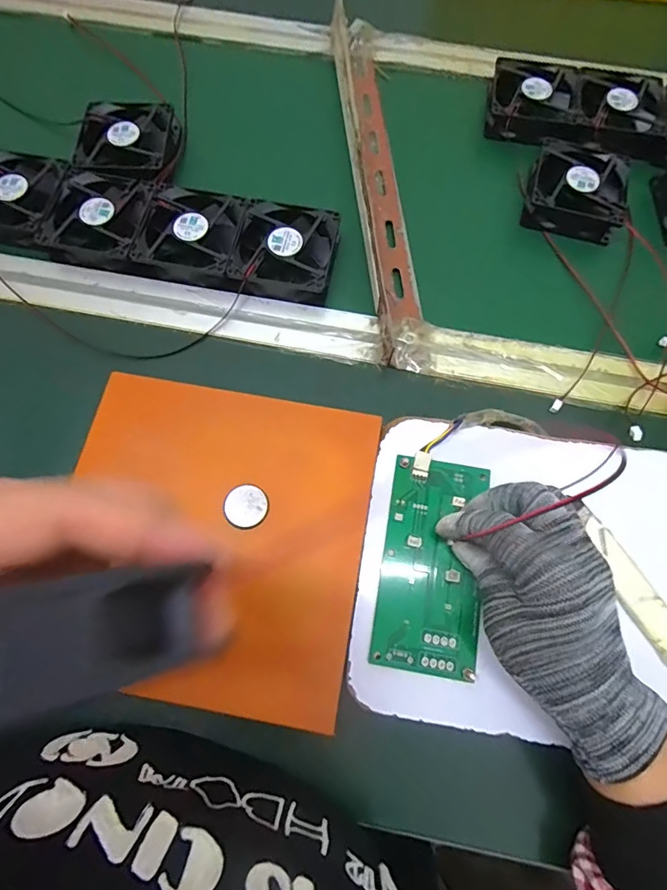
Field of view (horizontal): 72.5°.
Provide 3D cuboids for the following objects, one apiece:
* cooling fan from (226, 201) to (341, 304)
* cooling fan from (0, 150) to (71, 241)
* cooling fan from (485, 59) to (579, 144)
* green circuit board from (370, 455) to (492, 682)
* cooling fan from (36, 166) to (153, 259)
[{"bbox_3d":[-0.039,-0.163,0.384,0.078,0.025,0.083,11,71,4],"label":"cooling fan"},{"bbox_3d":[-0.277,-0.216,0.398,0.081,0.030,0.082,10,70,4],"label":"cooling fan"},{"bbox_3d":[0.194,-0.332,0.443,0.084,0.020,0.087,9,70,3],"label":"cooling fan"},{"bbox_3d":[0.063,0.075,0.296,0.065,0.007,0.132,5,73,2],"label":"green circuit board"},{"bbox_3d":[-0.200,-0.194,0.391,0.081,0.025,0.080,8,70,3],"label":"cooling fan"}]

